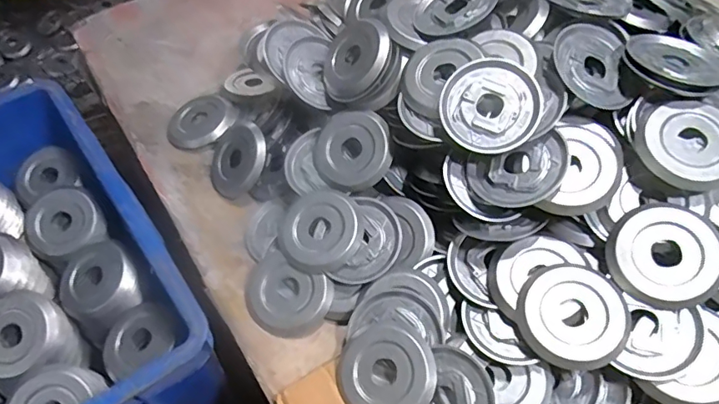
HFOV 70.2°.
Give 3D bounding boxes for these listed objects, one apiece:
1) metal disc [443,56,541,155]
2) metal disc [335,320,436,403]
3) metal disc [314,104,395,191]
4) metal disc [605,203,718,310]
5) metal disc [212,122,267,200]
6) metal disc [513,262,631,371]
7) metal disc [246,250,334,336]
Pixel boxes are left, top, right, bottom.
[{"bbox_3d":[0.116,-0.086,0.454,0.085,0.009,0.085,-2,78,9],"label":"metal disc"},{"bbox_3d":[0.021,0.144,0.431,0.079,0.013,0.081,-6,72,19],"label":"metal disc"},{"bbox_3d":[-0.006,-0.053,0.525,0.082,0.010,0.084,-3,82,20],"label":"metal disc"},{"bbox_3d":[0.246,0.042,0.412,0.081,0.007,0.082,-4,75,15],"label":"metal disc"},{"bbox_3d":[-0.135,-0.048,0.573,0.080,0.015,0.080,-12,71,37],"label":"metal disc"},{"bbox_3d":[0.172,0.091,0.413,0.081,0.019,0.080,0,54,0],"label":"metal disc"},{"bbox_3d":[-0.073,0.090,0.491,0.086,0.019,0.068,29,78,25],"label":"metal disc"}]

